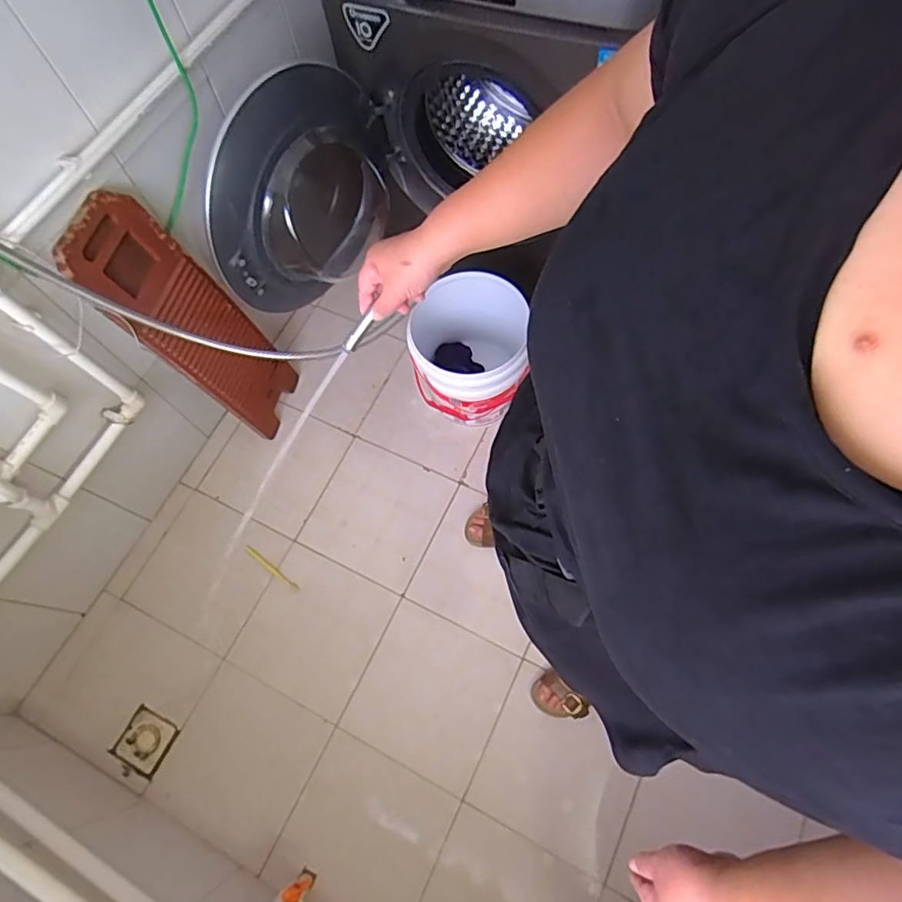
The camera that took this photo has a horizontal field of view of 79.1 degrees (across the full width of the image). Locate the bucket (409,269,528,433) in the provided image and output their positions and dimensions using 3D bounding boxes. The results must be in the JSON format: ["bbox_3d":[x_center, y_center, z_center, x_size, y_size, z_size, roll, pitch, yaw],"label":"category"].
[{"bbox_3d":[0.048,-0.213,1.291,0.247,0.306,0.266,-1,67,3],"label":"bucket"}]

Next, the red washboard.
[{"bbox_3d":[-0.513,-0.246,1.154,0.030,0.635,0.200,13,71,21],"label":"red washboard"}]

